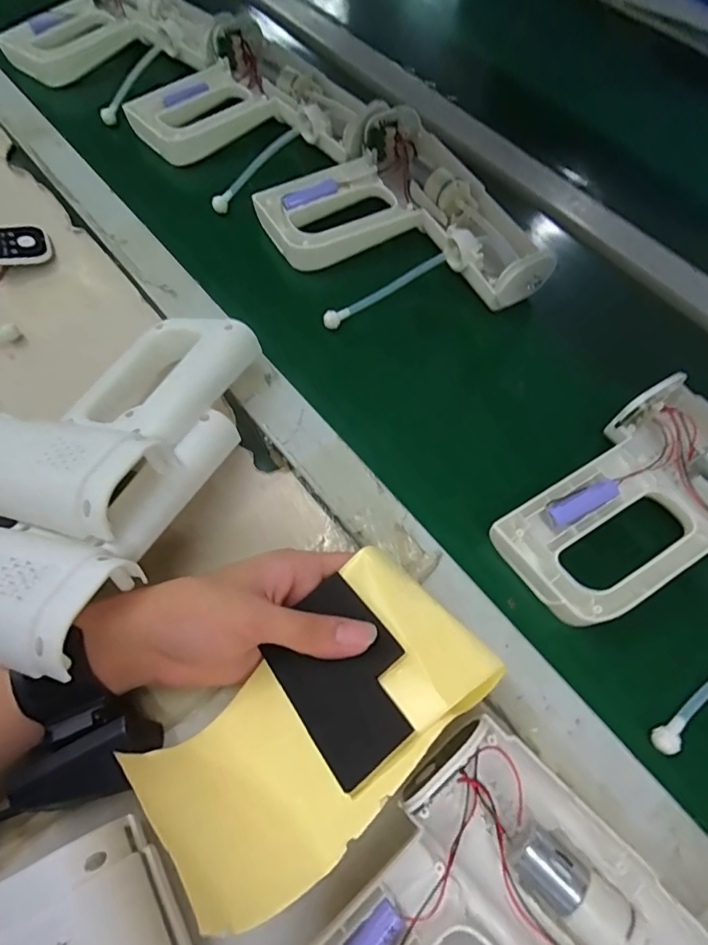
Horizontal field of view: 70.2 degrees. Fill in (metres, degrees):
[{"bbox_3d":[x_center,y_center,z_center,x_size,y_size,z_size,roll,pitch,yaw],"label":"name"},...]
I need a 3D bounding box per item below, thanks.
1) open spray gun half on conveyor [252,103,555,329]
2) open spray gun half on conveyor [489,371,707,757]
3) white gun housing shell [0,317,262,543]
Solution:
[{"bbox_3d":[0.031,-0.209,0.435,0.180,0.046,0.204,-25,68,-12],"label":"open spray gun half on conveyor"},{"bbox_3d":[0.224,0.061,0.316,0.184,0.042,0.209,-37,70,-16],"label":"open spray gun half on conveyor"},{"bbox_3d":[-0.193,-0.051,0.358,0.196,0.035,0.196,12,49,24],"label":"white gun housing shell"}]

